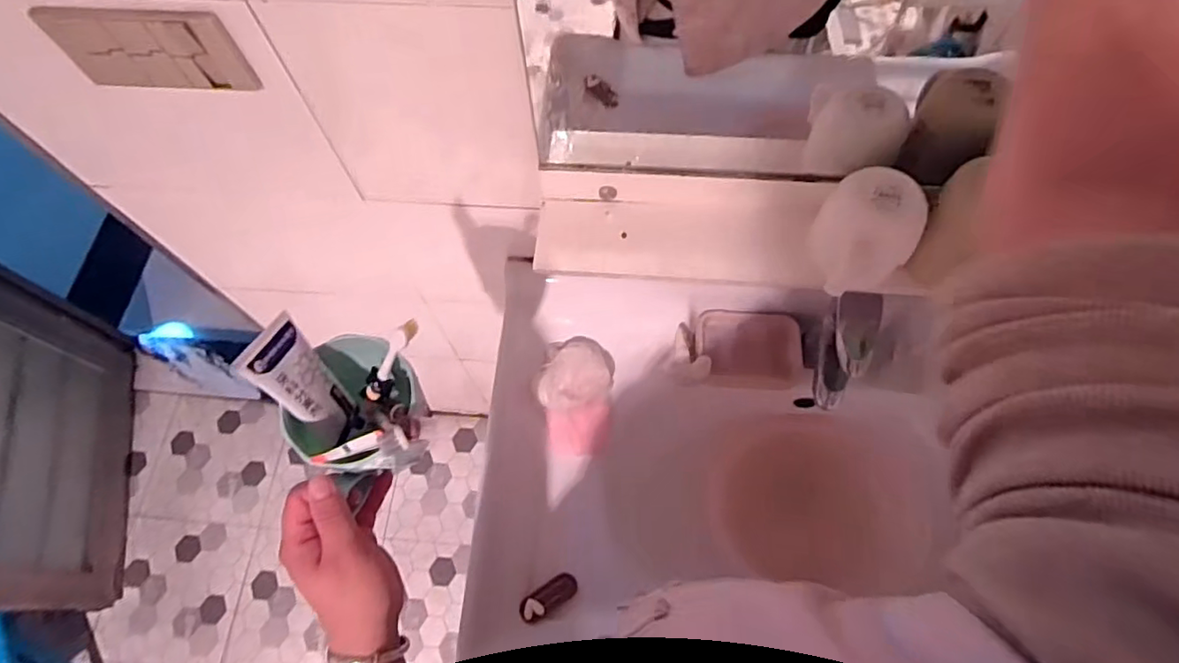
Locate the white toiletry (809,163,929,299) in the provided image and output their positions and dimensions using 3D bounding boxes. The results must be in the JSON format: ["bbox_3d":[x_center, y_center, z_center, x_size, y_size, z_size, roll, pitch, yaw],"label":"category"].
[{"bbox_3d":[0.247,-0.088,0.544,0.081,0.078,0.087,0,66,0],"label":"white toiletry"}]

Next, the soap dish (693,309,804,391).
[{"bbox_3d":[0.207,0.025,0.785,0.128,0.015,0.099,5,88,-3],"label":"soap dish"}]

